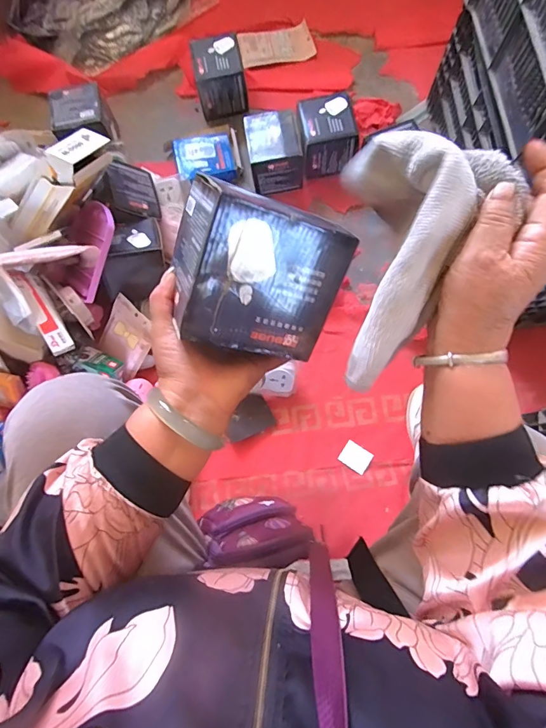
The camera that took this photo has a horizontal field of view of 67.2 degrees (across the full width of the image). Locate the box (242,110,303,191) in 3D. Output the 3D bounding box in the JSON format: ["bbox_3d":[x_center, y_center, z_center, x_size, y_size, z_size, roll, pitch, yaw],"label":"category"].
[{"bbox_3d":[0.002,-0.464,0.900,0.113,0.099,0.129,-9,76,0],"label":"box"}]

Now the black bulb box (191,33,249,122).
[{"bbox_3d":[-0.127,-0.678,0.966,0.112,0.099,0.125,-13,76,-1],"label":"black bulb box"}]

